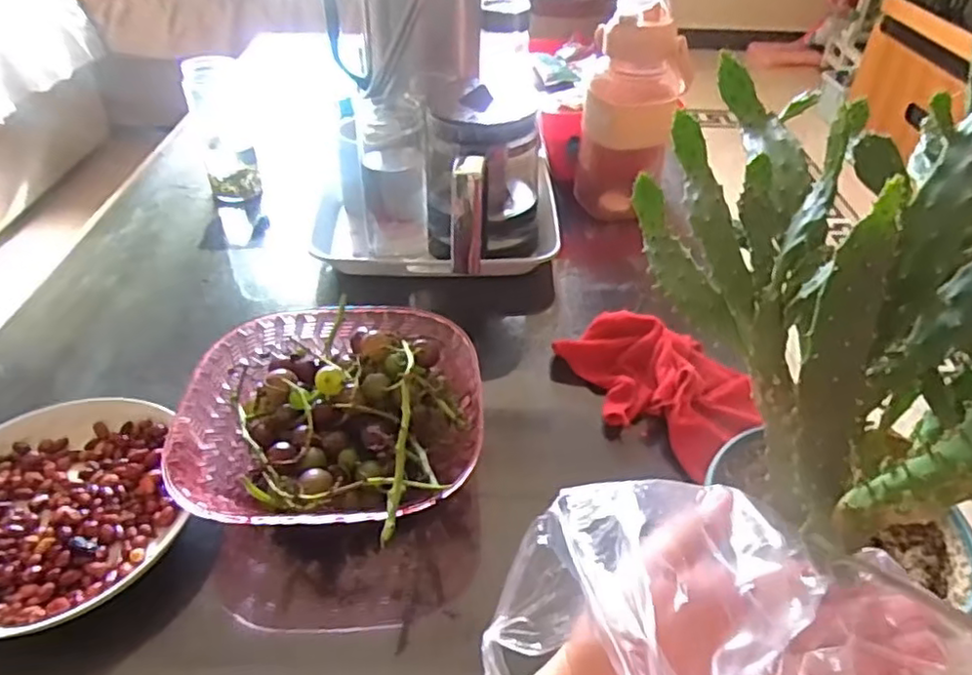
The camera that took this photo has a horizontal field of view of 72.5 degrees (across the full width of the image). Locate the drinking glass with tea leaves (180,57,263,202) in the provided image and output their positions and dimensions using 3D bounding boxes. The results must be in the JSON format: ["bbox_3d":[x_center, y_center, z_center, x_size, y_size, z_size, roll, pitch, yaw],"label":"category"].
[{"bbox_3d":[-0.348,-0.277,0.882,0.069,0.176,0.072,-12,42,-16],"label":"drinking glass with tea leaves"}]

